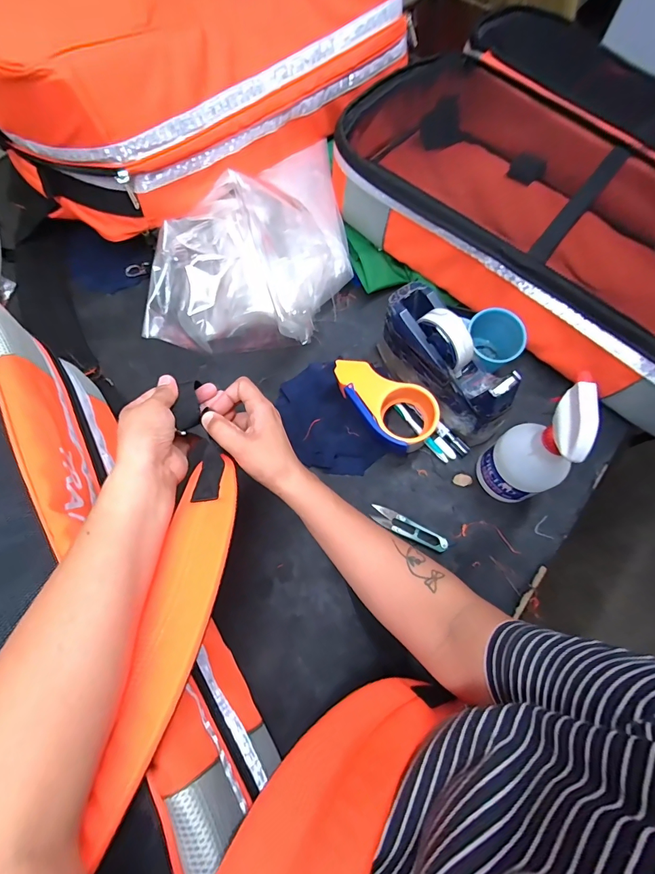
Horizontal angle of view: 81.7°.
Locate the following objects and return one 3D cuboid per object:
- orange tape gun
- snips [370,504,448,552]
[{"bbox_3d":[0.077,-0.048,0.513,0.084,0.071,0.145,-34,72,-10],"label":"orange tape gun"},{"bbox_3d":[0.105,0.117,0.487,0.101,0.007,0.021,27,73,11],"label":"snips"}]

